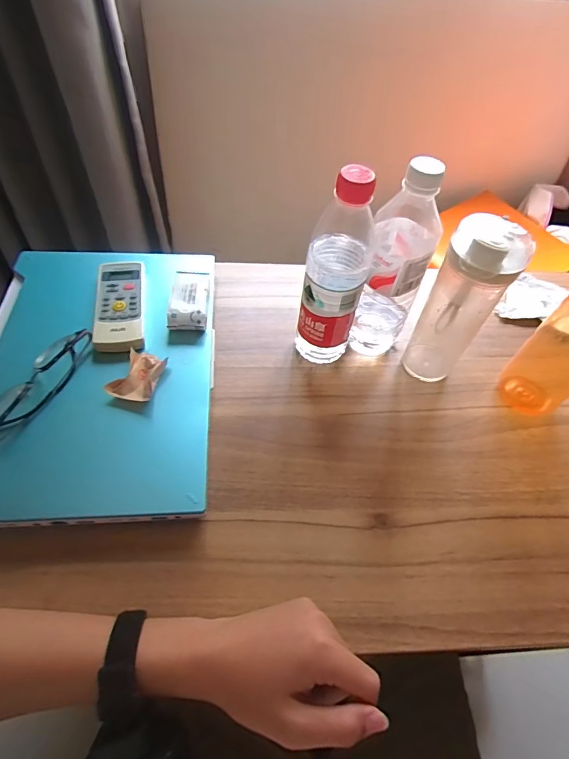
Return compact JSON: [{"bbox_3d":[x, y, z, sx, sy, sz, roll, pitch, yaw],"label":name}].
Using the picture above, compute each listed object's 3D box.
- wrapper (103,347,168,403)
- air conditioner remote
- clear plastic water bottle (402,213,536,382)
[{"bbox_3d":[-0.155,-0.004,0.443,0.043,0.014,0.056,16,55,6],"label":"wrapper"},{"bbox_3d":[-0.194,-0.089,0.494,0.053,0.018,0.134,-6,56,-9],"label":"air conditioner remote"},{"bbox_3d":[0.186,-0.079,0.450,0.066,0.191,0.085,28,57,14],"label":"clear plastic water bottle"}]

